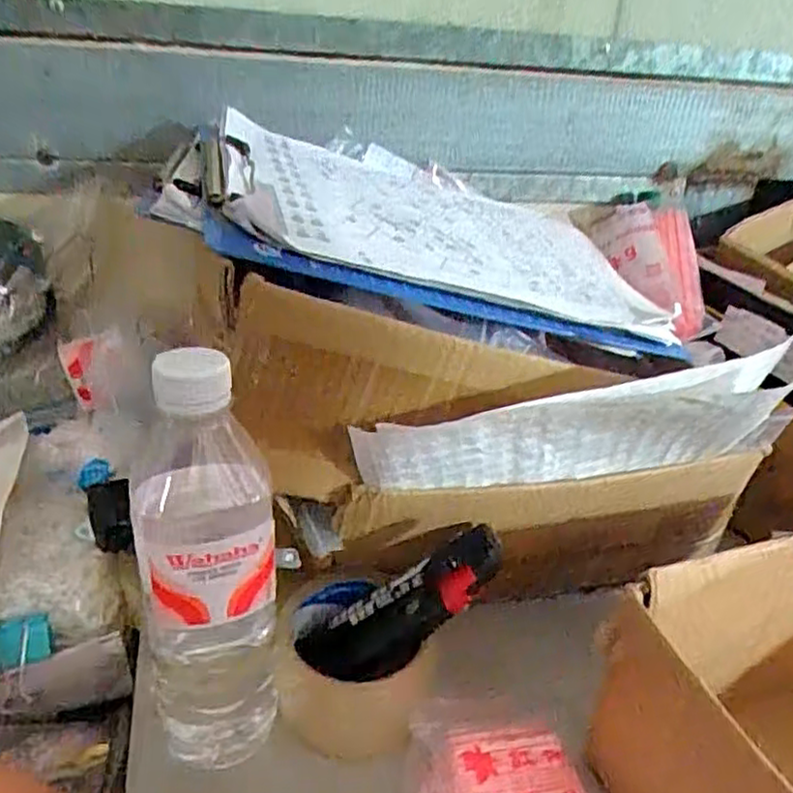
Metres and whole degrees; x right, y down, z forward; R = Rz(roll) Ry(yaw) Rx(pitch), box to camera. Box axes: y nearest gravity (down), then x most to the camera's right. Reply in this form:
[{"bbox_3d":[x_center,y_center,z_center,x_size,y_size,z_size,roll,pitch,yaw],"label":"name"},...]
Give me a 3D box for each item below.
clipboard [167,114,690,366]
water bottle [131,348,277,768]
[{"bbox_3d":[0.011,-0.128,0.493,0.322,0.023,0.253,9,32,-20],"label":"clipboard"},{"bbox_3d":[-0.089,0.087,0.333,0.063,0.216,0.052,-1,29,-8],"label":"water bottle"}]

